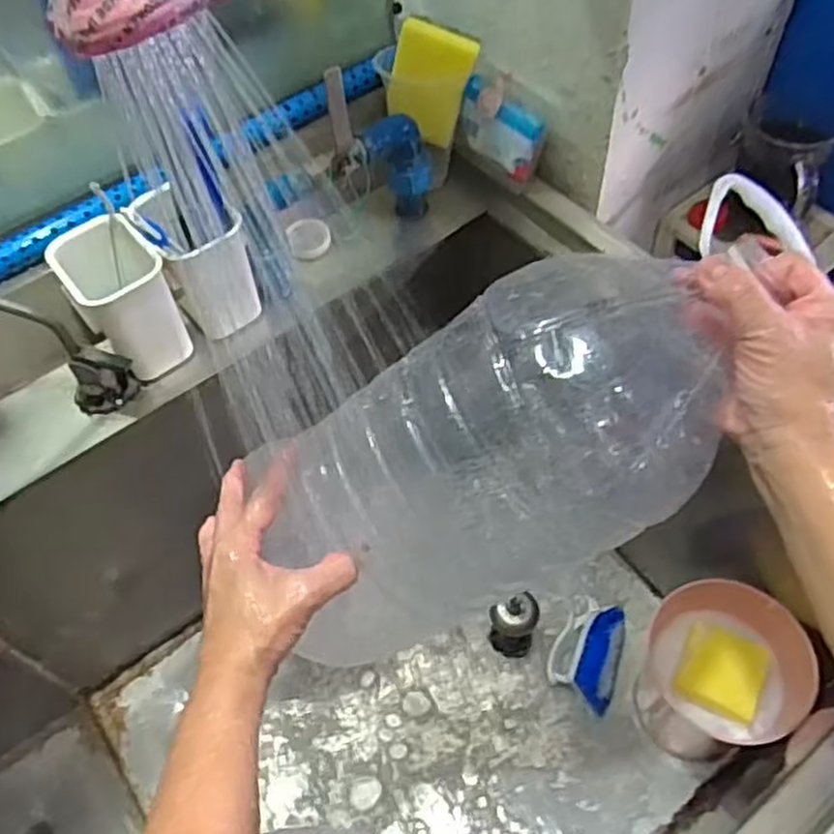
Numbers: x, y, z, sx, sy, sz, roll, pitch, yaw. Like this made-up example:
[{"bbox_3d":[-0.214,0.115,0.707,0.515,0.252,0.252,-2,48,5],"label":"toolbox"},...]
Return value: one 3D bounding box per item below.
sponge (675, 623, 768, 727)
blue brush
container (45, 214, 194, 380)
[{"bbox_3d":[0.297,0.246,0.741,0.074,0.018,0.080,22,60,17],"label":"sponge"},{"bbox_3d":[0.202,0.261,0.872,0.075,0.055,0.117,25,61,19],"label":"blue brush"},{"bbox_3d":[-0.244,-0.097,0.641,0.071,0.116,0.083,-34,61,-18],"label":"container"}]

